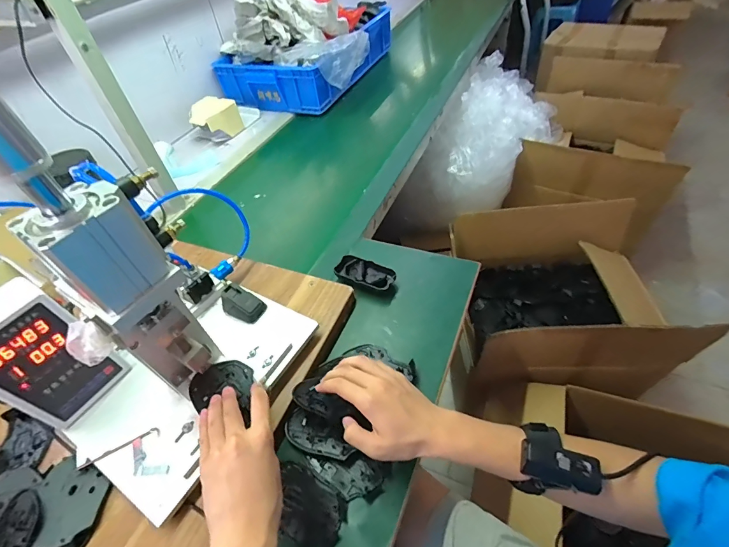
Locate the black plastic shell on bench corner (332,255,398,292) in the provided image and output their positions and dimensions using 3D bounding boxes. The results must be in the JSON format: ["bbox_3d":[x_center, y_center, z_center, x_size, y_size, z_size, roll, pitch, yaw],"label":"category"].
[{"bbox_3d":[0.002,0.000,0.667,0.107,0.026,0.051,18,53,21],"label":"black plastic shell on bench corner"}]

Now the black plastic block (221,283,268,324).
[{"bbox_3d":[-0.192,0.045,0.578,0.064,0.030,0.044,15,52,19],"label":"black plastic block"}]

